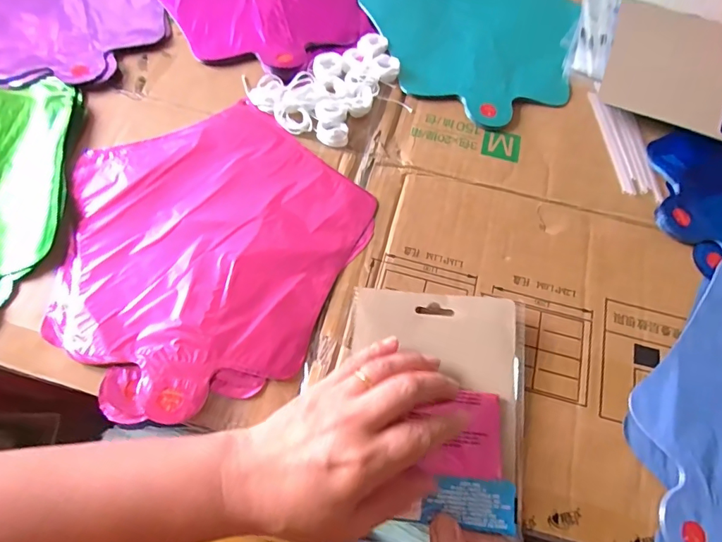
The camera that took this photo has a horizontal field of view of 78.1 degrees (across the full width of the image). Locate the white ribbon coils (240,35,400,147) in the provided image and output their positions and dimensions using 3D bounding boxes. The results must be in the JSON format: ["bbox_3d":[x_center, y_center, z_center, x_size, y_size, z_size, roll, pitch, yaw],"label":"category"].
[{"bbox_3d":[-0.017,-0.172,0.414,0.145,0.016,0.097,-36,71,-17],"label":"white ribbon coils"}]

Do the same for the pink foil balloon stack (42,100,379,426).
[{"bbox_3d":[-0.125,-0.025,0.346,0.235,0.008,0.234,38,69,15],"label":"pink foil balloon stack"}]

